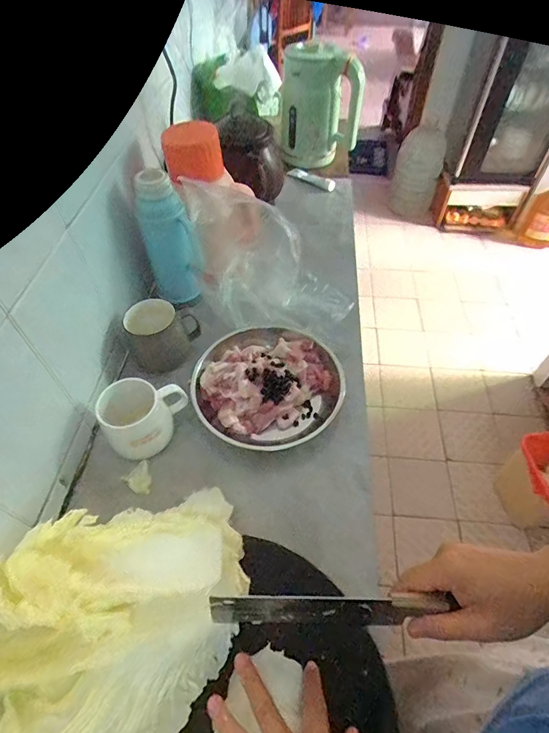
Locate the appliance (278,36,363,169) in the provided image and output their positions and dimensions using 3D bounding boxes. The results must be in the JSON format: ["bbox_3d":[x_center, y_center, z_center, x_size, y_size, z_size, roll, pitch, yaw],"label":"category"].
[{"bbox_3d":[0.110,-0.637,0.986,0.196,0.236,0.162,5,53,4],"label":"appliance"}]

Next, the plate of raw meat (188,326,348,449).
[{"bbox_3d":[-0.008,0.017,0.609,0.219,0.043,0.213,0,52,0],"label":"plate of raw meat"}]

